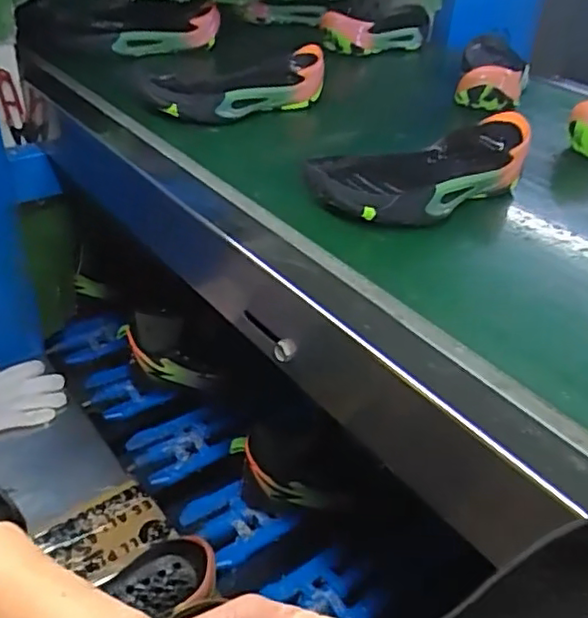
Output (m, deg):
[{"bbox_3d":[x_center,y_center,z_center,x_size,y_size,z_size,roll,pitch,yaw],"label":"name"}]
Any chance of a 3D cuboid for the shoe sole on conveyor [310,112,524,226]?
[{"bbox_3d":[0.118,-0.128,0.575,0.222,0.059,0.101,-22,41,-32],"label":"shoe sole on conveyor"}]

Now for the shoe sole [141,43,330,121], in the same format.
[{"bbox_3d":[-0.065,-0.265,0.727,0.224,0.054,0.092,-17,39,-27],"label":"shoe sole"}]

